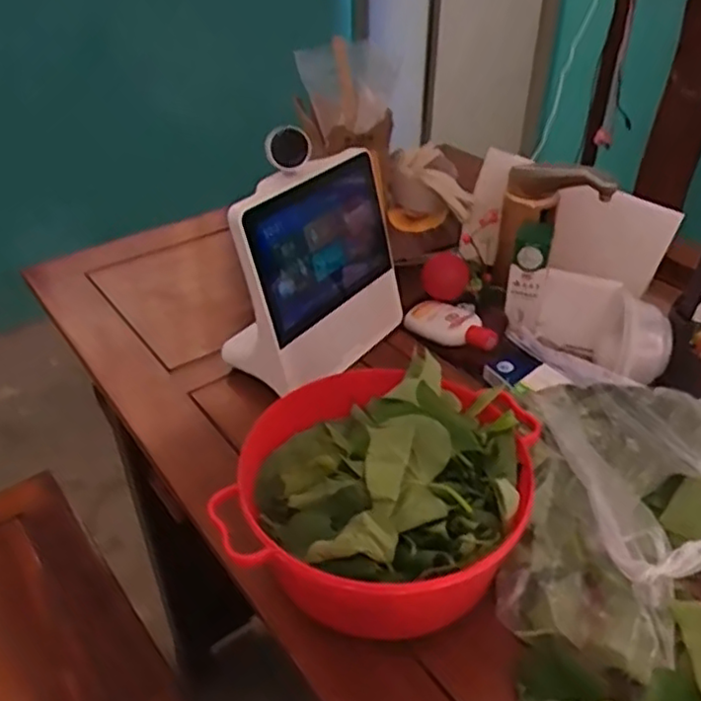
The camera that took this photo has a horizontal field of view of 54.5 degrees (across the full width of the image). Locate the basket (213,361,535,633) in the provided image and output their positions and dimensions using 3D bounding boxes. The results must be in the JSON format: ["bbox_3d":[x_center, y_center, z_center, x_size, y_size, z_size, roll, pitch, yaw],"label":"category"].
[{"bbox_3d":[0.023,0.103,0.515,0.216,0.102,0.216,9,38,13],"label":"basket"}]

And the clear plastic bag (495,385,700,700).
[{"bbox_3d":[0.228,0.123,0.492,0.209,0.139,0.245,11,38,15],"label":"clear plastic bag"}]

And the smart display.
[{"bbox_3d":[-0.027,-0.089,0.723,0.092,0.190,0.219,25,44,30],"label":"smart display"}]

